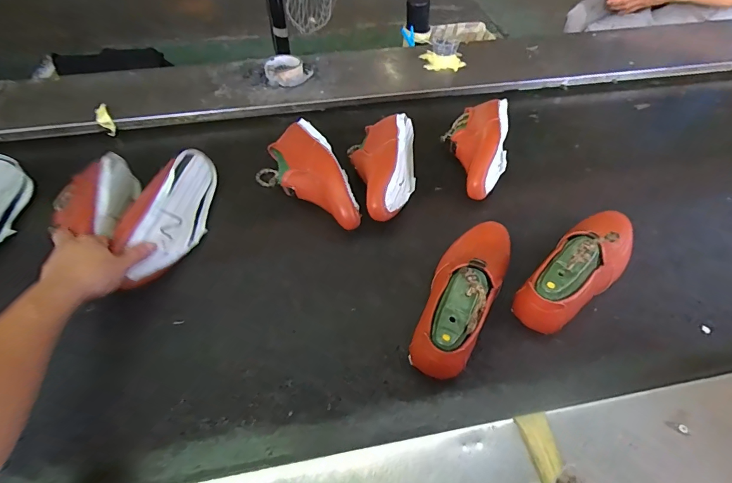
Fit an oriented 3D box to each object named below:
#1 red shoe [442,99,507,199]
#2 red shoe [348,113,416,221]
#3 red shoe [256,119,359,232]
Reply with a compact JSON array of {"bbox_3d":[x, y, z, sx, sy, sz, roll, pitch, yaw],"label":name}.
[{"bbox_3d":[0.209,-0.177,0.737,0.115,0.077,0.242,6,51,4],"label":"red shoe"},{"bbox_3d":[0.035,-0.132,0.698,0.110,0.076,0.233,0,50,-1],"label":"red shoe"},{"bbox_3d":[-0.109,-0.106,0.674,0.122,0.076,0.244,-19,53,-16],"label":"red shoe"}]

